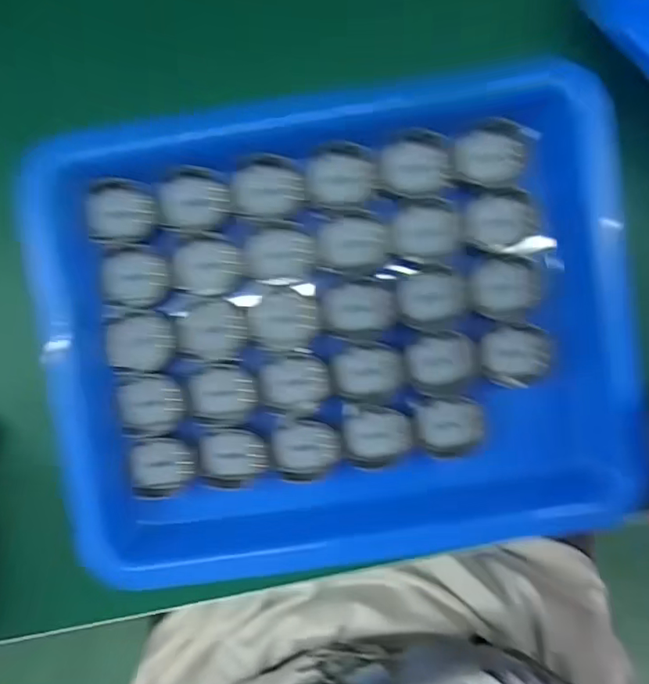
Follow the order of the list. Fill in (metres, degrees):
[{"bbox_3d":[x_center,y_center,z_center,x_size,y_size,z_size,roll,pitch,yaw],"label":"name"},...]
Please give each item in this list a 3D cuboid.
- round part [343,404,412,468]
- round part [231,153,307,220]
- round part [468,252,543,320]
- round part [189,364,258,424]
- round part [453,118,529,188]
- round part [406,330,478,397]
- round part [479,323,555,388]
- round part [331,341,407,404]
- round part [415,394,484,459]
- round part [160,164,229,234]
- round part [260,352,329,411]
[{"bbox_3d":[0.021,0.038,0.218,0.027,0.006,0.025,0,92,3],"label":"round part"},{"bbox_3d":[-0.022,-0.061,0.211,0.028,0.005,0.024,4,92,3],"label":"round part"},{"bbox_3d":[0.072,-0.022,0.214,0.026,0.004,0.025,0,92,3],"label":"round part"},{"bbox_3d":[-0.041,0.021,0.216,0.026,0.004,0.023,4,92,3],"label":"round part"},{"bbox_3d":[0.066,-0.075,0.211,0.028,0.008,0.023,18,93,2],"label":"round part"},{"bbox_3d":[0.047,0.009,0.217,0.028,0.004,0.025,-7,92,3],"label":"round part"},{"bbox_3d":[0.077,0.005,0.213,0.026,0.004,0.024,0,92,3],"label":"round part"},{"bbox_3d":[0.018,0.013,0.216,0.029,0.004,0.025,0,92,3],"label":"round part"},{"bbox_3d":[0.051,0.035,0.217,0.027,0.004,0.025,0,92,3],"label":"round part"},{"bbox_3d":[-0.052,-0.056,0.211,0.027,0.005,0.024,13,93,3],"label":"round part"},{"bbox_3d":[-0.012,0.016,0.217,0.027,0.004,0.022,2,92,3],"label":"round part"}]

